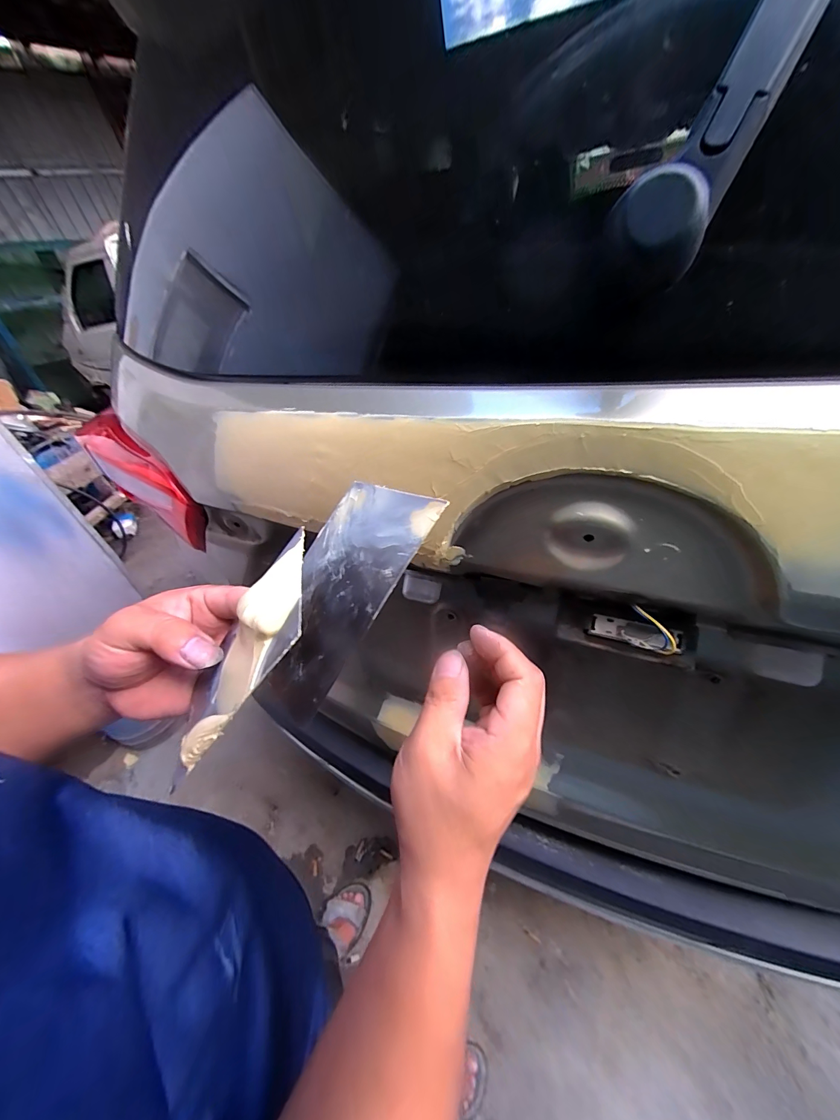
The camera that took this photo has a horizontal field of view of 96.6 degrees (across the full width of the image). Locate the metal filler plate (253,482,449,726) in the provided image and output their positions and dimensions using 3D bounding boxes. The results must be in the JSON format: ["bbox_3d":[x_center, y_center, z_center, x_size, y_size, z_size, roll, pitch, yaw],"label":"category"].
[{"bbox_3d":[-0.049,0.018,0.212,0.071,0.004,0.140,32,90,38],"label":"metal filler plate"}]

